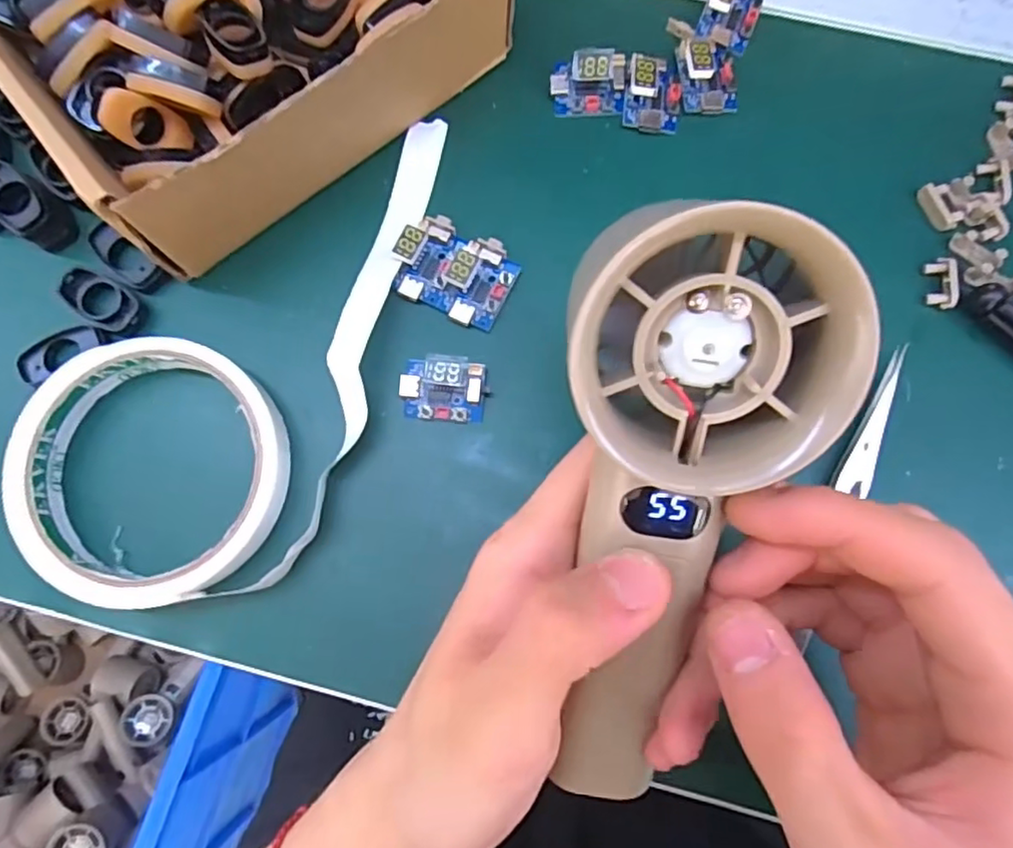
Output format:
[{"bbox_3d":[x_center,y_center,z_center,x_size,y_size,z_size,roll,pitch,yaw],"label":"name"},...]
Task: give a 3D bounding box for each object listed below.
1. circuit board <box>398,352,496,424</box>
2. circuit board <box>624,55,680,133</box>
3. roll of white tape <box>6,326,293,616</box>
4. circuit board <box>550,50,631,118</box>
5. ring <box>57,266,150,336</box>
[{"bbox_3d":[-0.023,-0.013,0.238,0.031,0.007,0.024,4,80,1],"label":"circuit board"},{"bbox_3d":[0.059,-0.133,0.252,0.022,0.013,0.029,5,80,1],"label":"circuit board"},{"bbox_3d":[-0.125,0.016,0.227,0.090,0.020,0.091,0,80,0],"label":"roll of white tape"},{"bbox_3d":[0.033,-0.136,0.252,0.030,0.015,0.021,4,80,1],"label":"circuit board"},{"bbox_3d":[-0.153,-0.047,0.243,0.033,0.009,0.018,27,81,5],"label":"ring"}]

